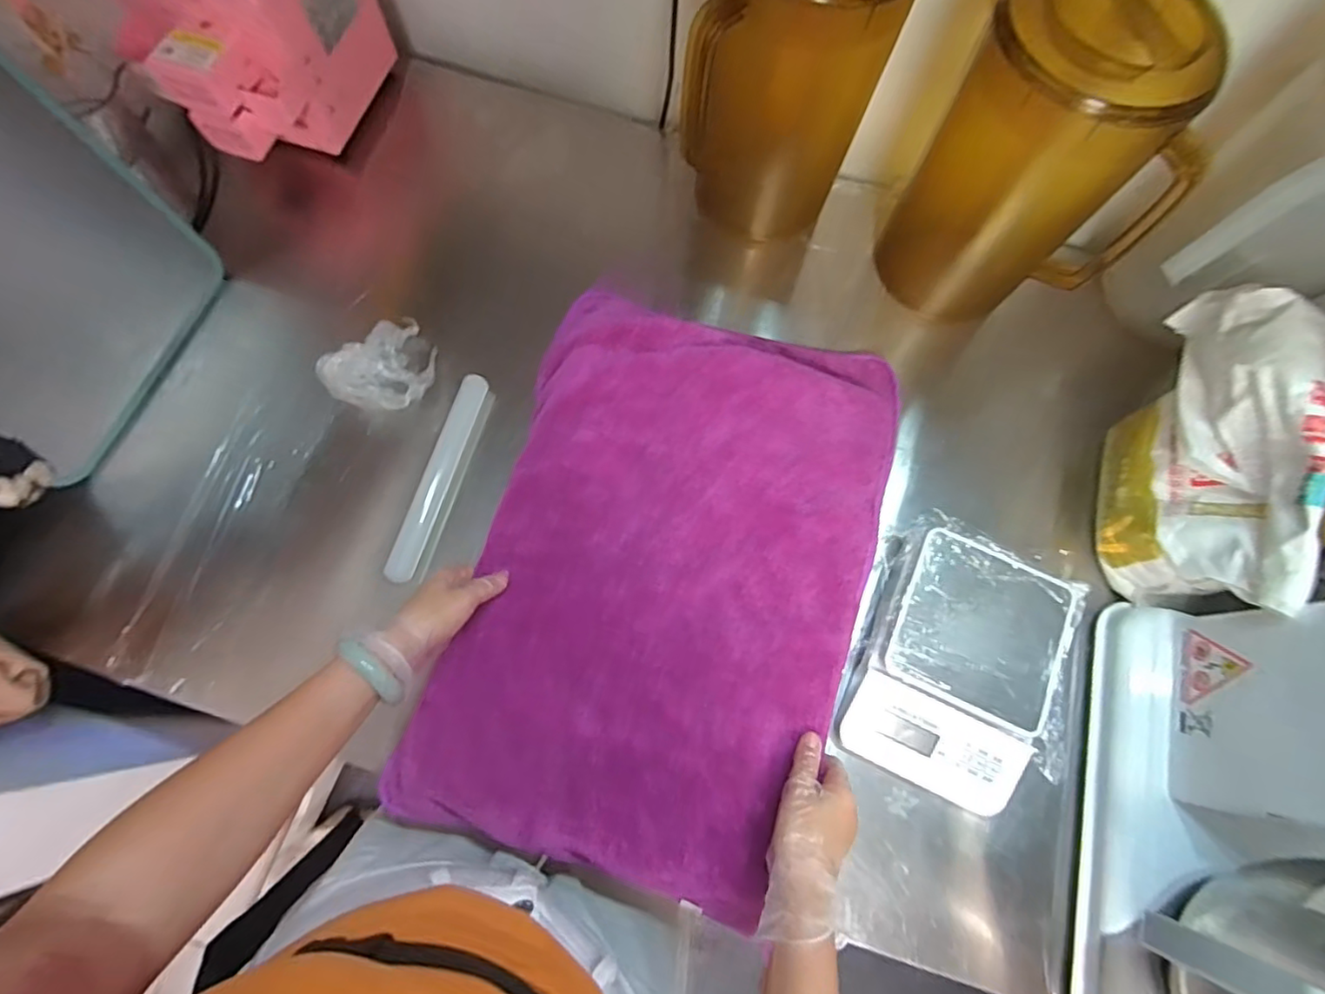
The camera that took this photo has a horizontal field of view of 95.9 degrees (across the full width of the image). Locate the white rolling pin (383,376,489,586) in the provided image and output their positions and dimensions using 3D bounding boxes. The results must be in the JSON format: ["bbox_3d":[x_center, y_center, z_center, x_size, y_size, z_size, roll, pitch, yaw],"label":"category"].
[{"bbox_3d":[-0.225,-0.022,0.600,0.024,0.022,0.218,16,73,1],"label":"white rolling pin"}]

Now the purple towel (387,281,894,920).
[{"bbox_3d":[0.011,0.060,0.576,0.356,0.029,0.539,17,73,3],"label":"purple towel"}]

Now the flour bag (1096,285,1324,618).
[{"bbox_3d":[0.510,-0.035,0.555,0.078,0.187,0.284,15,73,2],"label":"flour bag"}]

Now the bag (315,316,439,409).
[{"bbox_3d":[-0.285,-0.139,0.619,0.094,0.043,0.114,30,74,5],"label":"bag"}]

